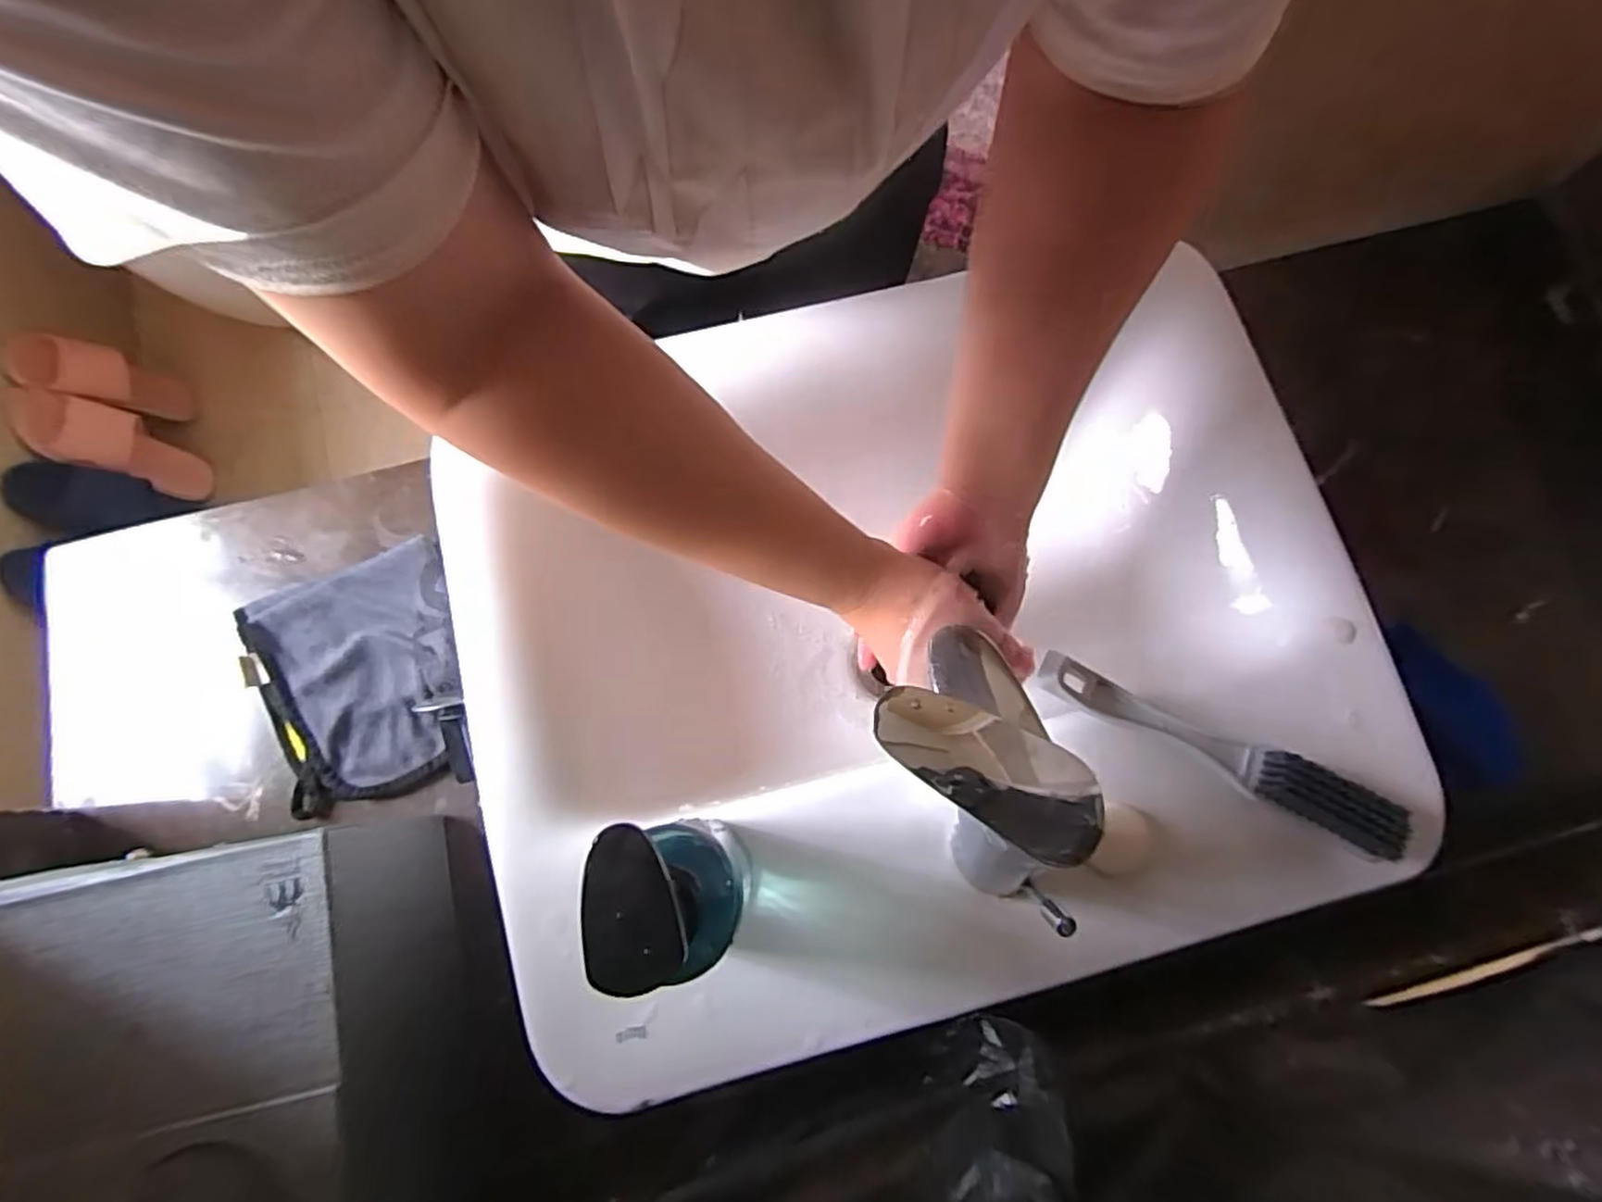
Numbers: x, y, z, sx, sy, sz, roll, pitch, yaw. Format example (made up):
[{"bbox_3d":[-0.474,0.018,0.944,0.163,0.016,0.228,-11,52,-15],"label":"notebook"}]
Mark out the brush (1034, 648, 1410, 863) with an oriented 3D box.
[{"bbox_3d":[0.231,0.081,0.402,0.205,0.033,0.028,28,78,5],"label":"brush"}]

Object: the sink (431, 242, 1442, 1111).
[{"bbox_3d":[0.070,0.022,0.492,0.539,0.140,0.425,-14,78,-4],"label":"sink"}]

